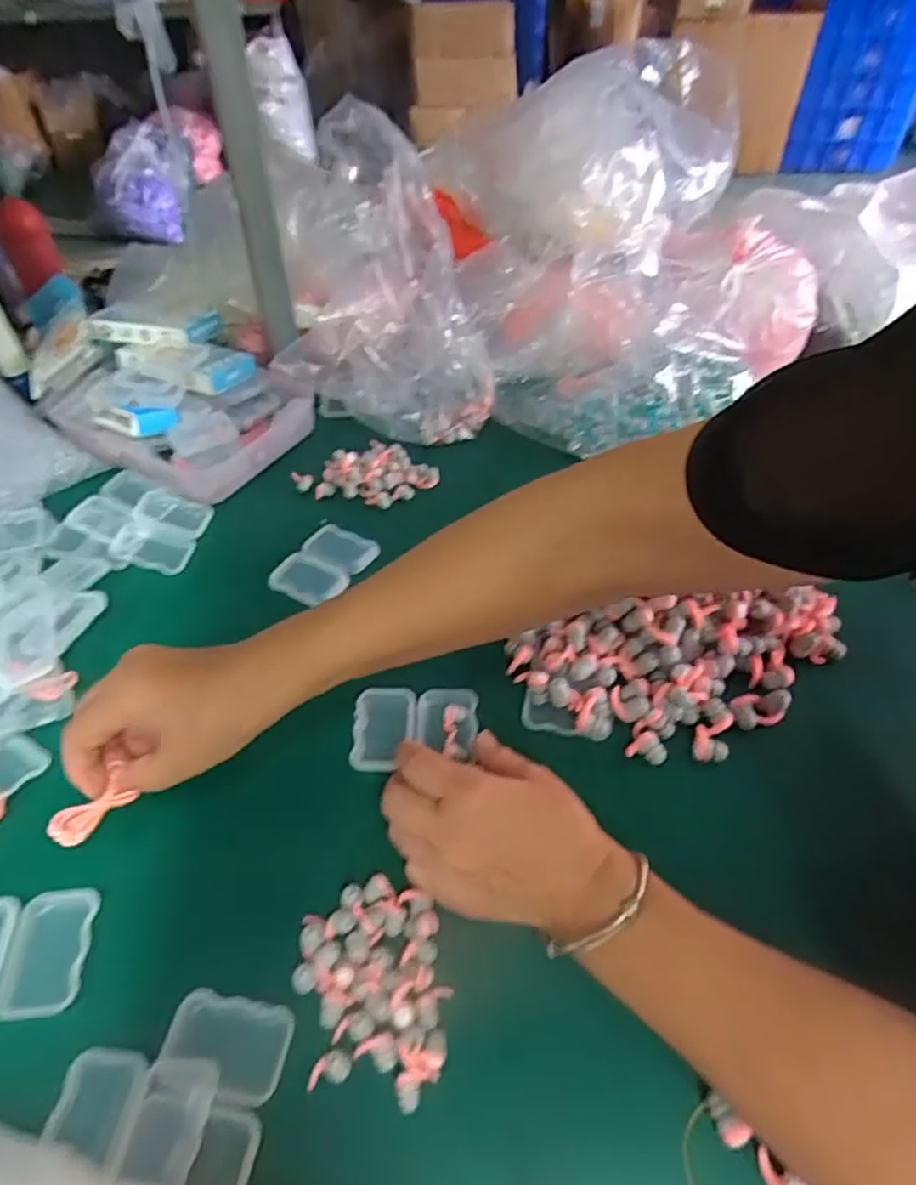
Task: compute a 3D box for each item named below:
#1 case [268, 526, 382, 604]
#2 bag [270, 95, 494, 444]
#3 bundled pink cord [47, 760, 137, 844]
[{"bbox_3d":[-0.106,-0.024,0.528,0.059,0.010,0.077,26,53,22],"label":"case"},{"bbox_3d":[-0.079,-0.303,0.623,0.187,0.213,0.243,-8,48,-8],"label":"bag"},{"bbox_3d":[-0.194,0.114,0.354,0.015,0.014,0.042,31,46,25],"label":"bundled pink cord"}]

